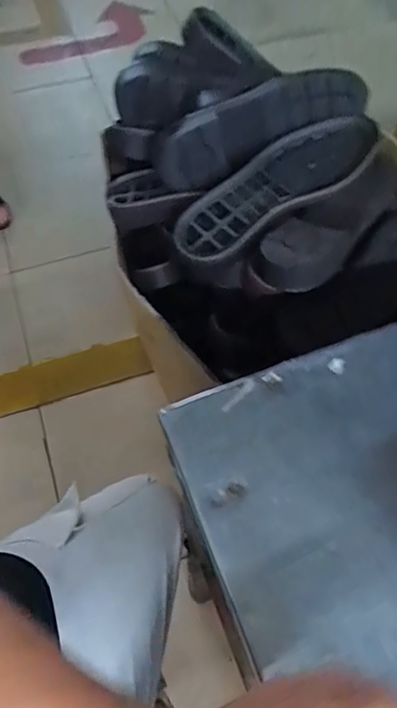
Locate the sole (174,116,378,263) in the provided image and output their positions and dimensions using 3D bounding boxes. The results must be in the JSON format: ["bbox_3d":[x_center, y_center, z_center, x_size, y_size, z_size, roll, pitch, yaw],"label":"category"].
[{"bbox_3d":[0.091,-0.195,0.591,0.268,0.038,0.086,-34,63,-19],"label":"sole"}]

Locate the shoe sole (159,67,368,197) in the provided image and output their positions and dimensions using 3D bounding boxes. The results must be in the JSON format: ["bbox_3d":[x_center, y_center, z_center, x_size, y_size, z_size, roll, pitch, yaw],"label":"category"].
[{"bbox_3d":[0.080,-0.280,0.611,0.262,0.072,0.070,-25,61,-15],"label":"shoe sole"}]

